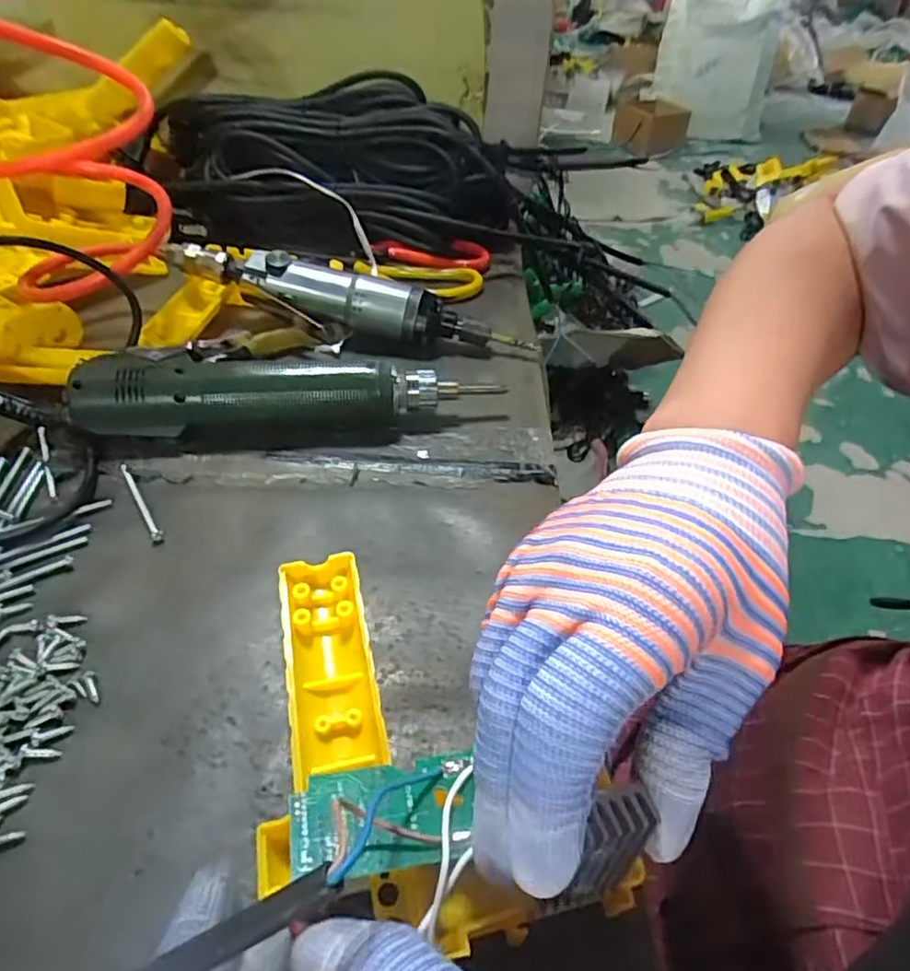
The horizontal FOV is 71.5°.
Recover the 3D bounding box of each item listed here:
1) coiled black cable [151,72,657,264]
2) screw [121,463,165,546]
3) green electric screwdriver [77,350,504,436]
[{"bbox_3d":[-0.058,-0.271,0.560,0.388,0.111,0.128,-1,44,-9],"label":"coiled black cable"},{"bbox_3d":[-0.167,0.008,0.336,0.007,0.004,0.065,-22,51,-27],"label":"screw"},{"bbox_3d":[-0.098,-0.055,0.384,0.249,0.037,0.050,-1,44,-9],"label":"green electric screwdriver"}]

